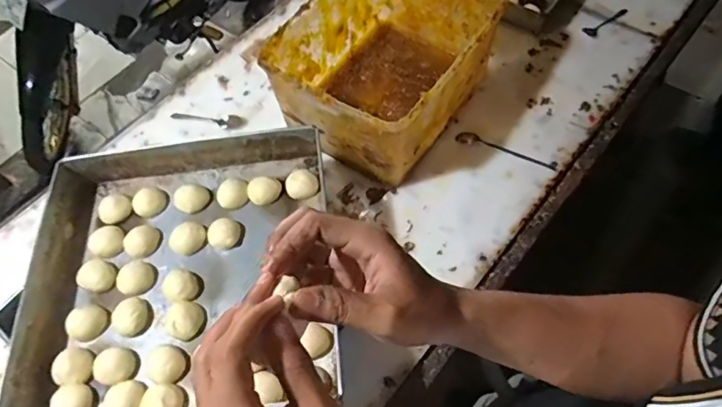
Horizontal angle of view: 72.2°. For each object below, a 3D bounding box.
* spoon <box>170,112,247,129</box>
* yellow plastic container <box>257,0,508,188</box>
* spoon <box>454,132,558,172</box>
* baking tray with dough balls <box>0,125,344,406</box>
[{"bbox_3d":[-0.299,-0.166,0.961,0.155,0.010,0.036,10,60,10],"label":"spoon"},{"bbox_3d":[0.046,-0.244,0.870,0.288,0.179,0.364,28,66,20],"label":"yellow plastic container"},{"bbox_3d":[0.255,-0.095,0.876,0.179,0.005,0.023,22,63,16],"label":"spoon"},{"bbox_3d":[-0.248,0.087,0.707,0.405,0.073,0.394,-10,59,-1],"label":"baking tray with dough balls"}]

